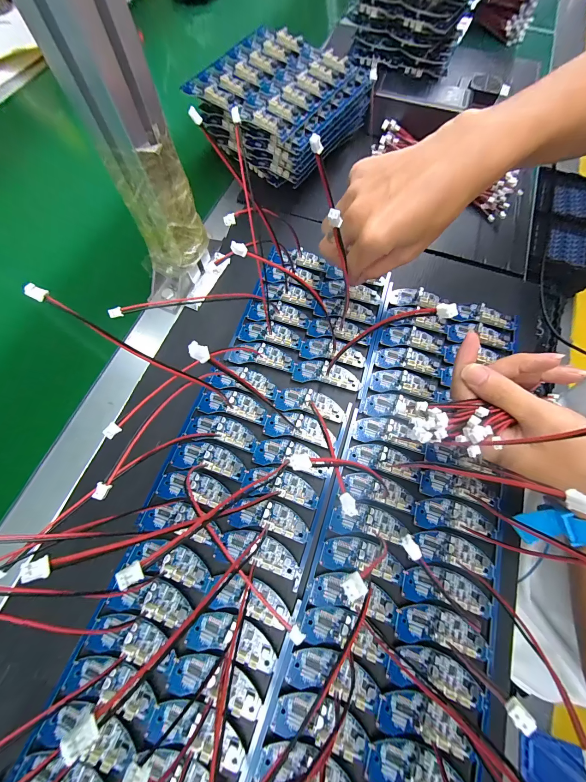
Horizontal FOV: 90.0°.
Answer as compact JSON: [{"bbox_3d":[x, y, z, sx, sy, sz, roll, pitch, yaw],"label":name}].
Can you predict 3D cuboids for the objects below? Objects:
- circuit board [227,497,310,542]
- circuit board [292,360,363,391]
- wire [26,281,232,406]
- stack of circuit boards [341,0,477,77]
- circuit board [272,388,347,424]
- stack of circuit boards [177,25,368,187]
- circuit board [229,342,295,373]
[{"bbox_3d":[-0.018,0.102,0.236,0.063,0.005,0.023,13,68,4],"label":"circuit board"},{"bbox_3d":[0.034,-0.018,0.284,0.065,0.005,0.023,10,68,3],"label":"circuit board"},{"bbox_3d":[-0.060,-0.004,0.194,0.005,0.192,0.010,-5,63,37],"label":"wire"},{"bbox_3d":[0.165,-0.516,0.402,0.153,0.101,0.120,20,69,7],"label":"stack of circuit boards"},{"bbox_3d":[0.017,0.010,0.272,0.066,0.005,0.024,11,68,4],"label":"circuit board"},{"bbox_3d":[-0.016,-0.336,0.352,0.142,0.076,0.145,33,71,12],"label":"stack of circuit boards"},{"bbox_3d":[-0.030,-0.036,0.289,0.064,0.006,0.023,9,68,3],"label":"circuit board"}]

